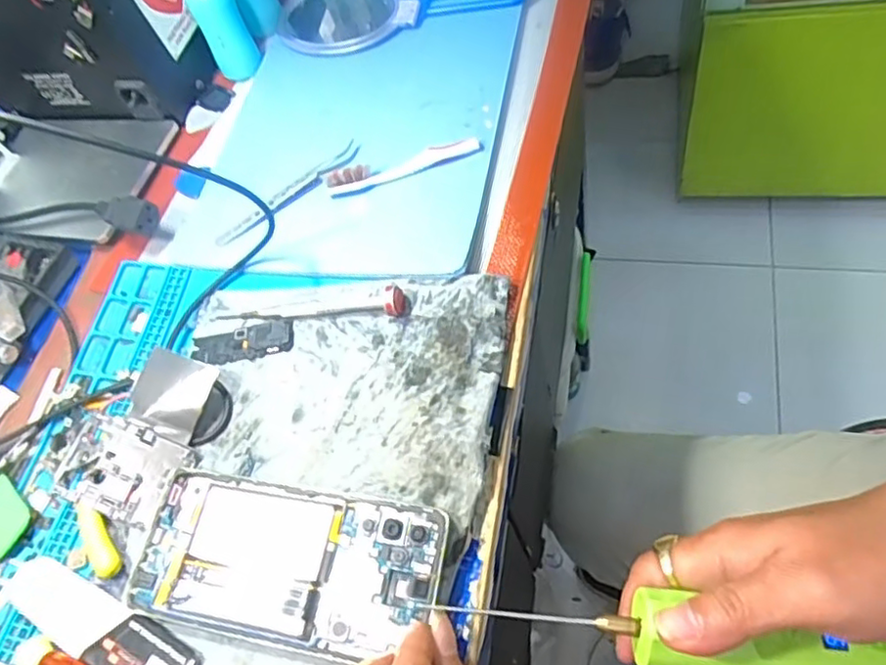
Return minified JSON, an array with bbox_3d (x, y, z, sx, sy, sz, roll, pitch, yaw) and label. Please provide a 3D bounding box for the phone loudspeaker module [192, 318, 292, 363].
[{"bbox_3d":[-0.123,0.006,0.394,0.064,0.011,0.023,-8,59,9],"label":"phone loudspeaker module"}]

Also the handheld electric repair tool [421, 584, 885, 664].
[{"bbox_3d":[0.103,0.131,0.278,0.204,0.027,0.026,3,61,11],"label":"handheld electric repair tool"}]

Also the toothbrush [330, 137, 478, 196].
[{"bbox_3d":[-0.026,-0.112,0.431,0.104,0.013,0.010,-18,58,3],"label":"toothbrush"}]

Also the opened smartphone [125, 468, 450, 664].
[{"bbox_3d":[-0.078,0.113,0.320,0.154,0.006,0.075,1,61,13],"label":"opened smartphone"}]

